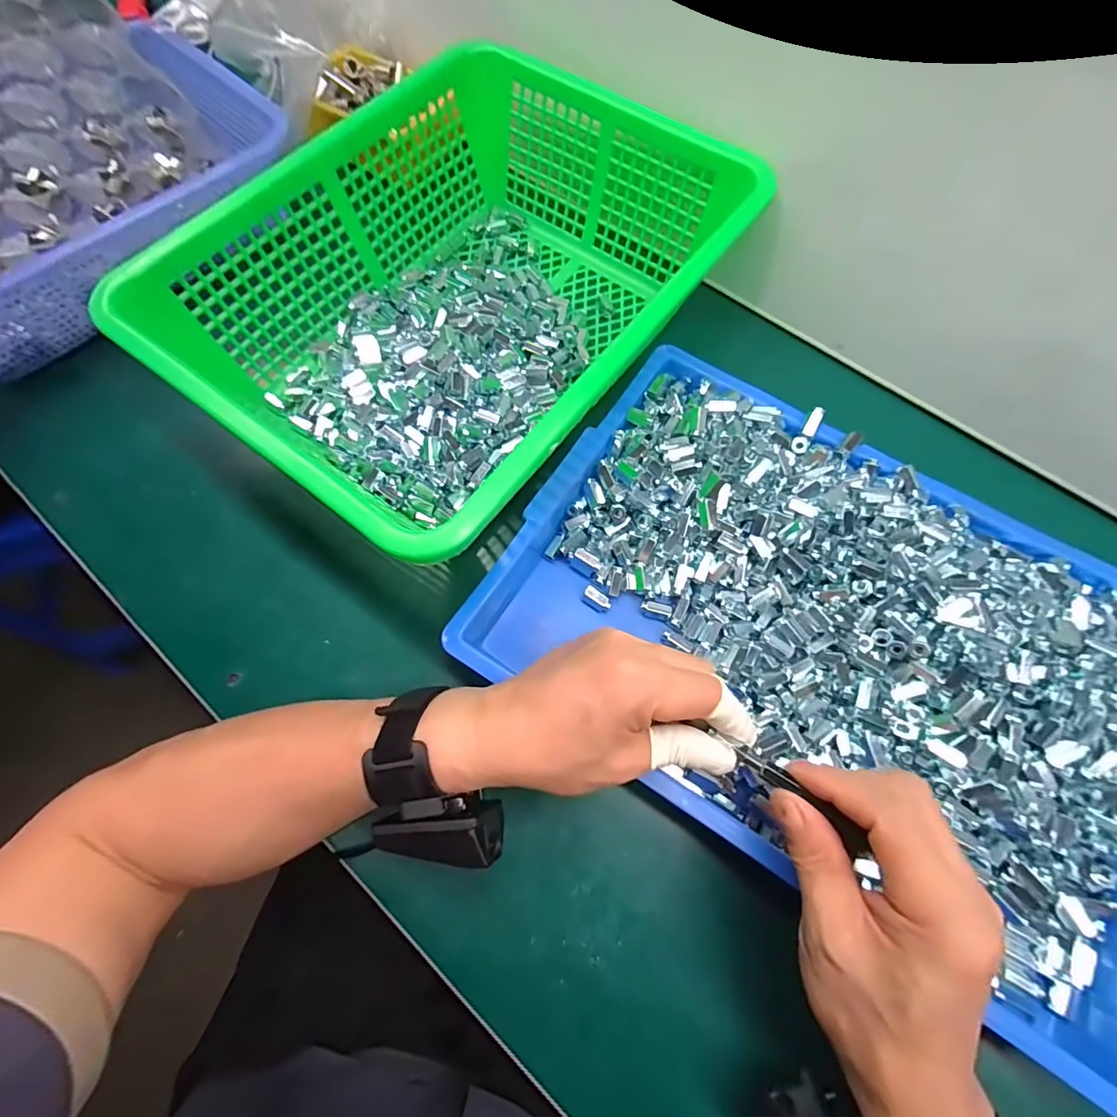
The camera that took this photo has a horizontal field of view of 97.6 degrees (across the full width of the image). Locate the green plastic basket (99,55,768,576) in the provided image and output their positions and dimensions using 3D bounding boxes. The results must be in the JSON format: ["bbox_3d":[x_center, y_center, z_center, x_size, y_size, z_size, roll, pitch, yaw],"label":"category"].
[{"bbox_3d":[-0.068,-0.202,0.384,0.300,0.116,0.390,35,74,12],"label":"green plastic basket"}]

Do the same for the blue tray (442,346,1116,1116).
[{"bbox_3d":[0.181,0.053,0.324,0.430,0.043,0.291,32,73,11],"label":"blue tray"}]

